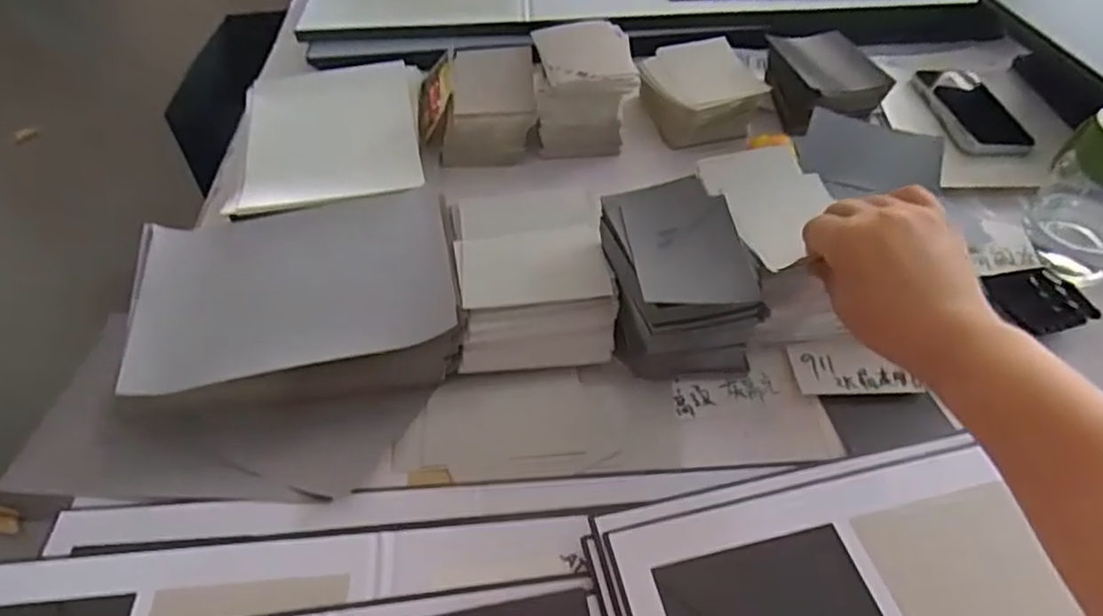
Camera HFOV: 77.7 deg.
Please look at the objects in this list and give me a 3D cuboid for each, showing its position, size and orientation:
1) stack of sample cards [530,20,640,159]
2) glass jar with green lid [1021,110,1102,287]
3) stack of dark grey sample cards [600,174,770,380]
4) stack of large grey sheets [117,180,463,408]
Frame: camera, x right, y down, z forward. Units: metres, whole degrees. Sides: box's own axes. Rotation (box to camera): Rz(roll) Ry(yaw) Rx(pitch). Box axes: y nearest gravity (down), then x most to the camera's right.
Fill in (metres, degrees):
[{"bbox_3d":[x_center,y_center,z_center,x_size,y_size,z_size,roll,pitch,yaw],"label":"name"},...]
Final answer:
[{"bbox_3d":[0.032,-0.225,0.704,0.098,0.081,0.114,-6,48,-2],"label":"stack of sample cards"},{"bbox_3d":[0.432,-0.088,0.538,0.078,0.132,0.071,-2,48,2],"label":"glass jar with green lid"},{"bbox_3d":[0.092,-0.025,0.519,0.101,0.078,0.141,-7,48,-3],"label":"stack of dark grey sample cards"},{"bbox_3d":[-0.187,-0.004,0.521,0.227,0.055,0.168,-11,48,-7],"label":"stack of large grey sheets"}]

